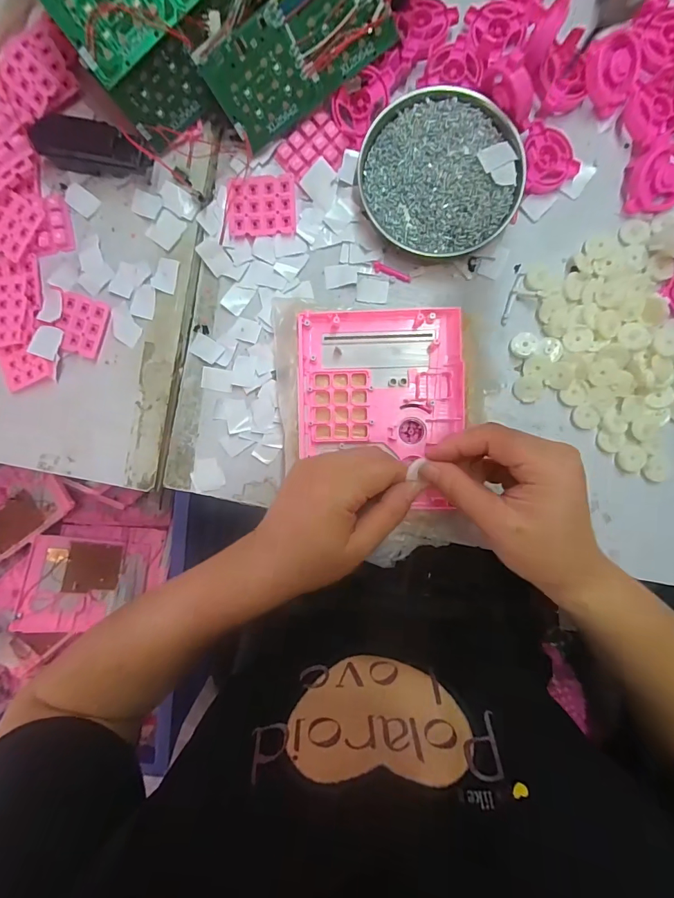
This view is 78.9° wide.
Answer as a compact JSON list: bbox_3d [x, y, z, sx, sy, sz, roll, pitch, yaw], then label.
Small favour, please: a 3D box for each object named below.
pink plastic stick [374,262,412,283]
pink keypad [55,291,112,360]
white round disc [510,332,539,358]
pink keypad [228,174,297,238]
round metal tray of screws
[{"bbox_3d":[0.049,-0.158,0.367,0.036,0.004,0.008,22,93,2],"label":"pink plastic stick"},{"bbox_3d":[-0.227,-0.110,0.363,0.041,0.008,0.050,19,93,2],"label":"pink keypad"},{"bbox_3d":[0.166,-0.092,0.361,0.022,0.005,0.022,0,92,3],"label":"white round disc"},{"bbox_3d":[-0.066,-0.215,0.364,0.059,0.004,0.048,-3,92,3],"label":"pink keypad"},{"bbox_3d":[0.088,-0.235,0.351,0.135,0.016,0.125,0,92,3],"label":"round metal tray of screws"}]

